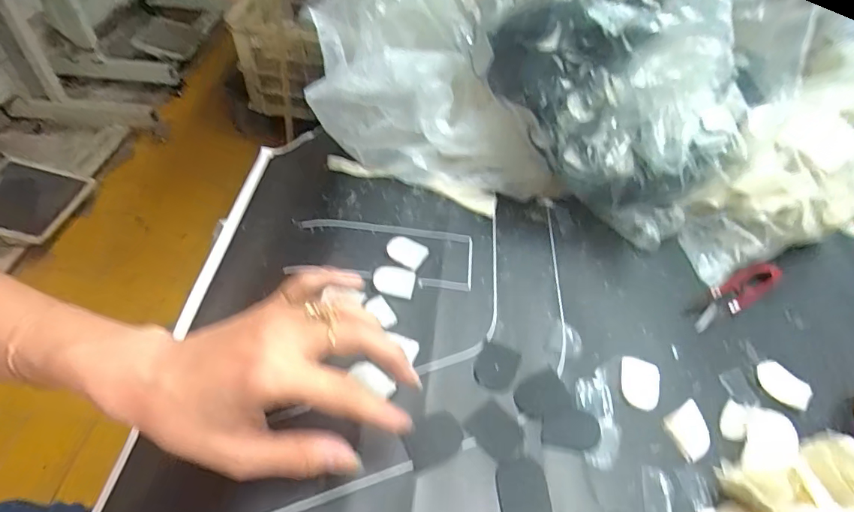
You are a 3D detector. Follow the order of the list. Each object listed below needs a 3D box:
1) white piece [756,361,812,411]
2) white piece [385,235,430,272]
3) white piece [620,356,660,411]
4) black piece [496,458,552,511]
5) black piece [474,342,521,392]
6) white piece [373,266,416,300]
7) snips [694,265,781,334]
[{"bbox_3d":[0.239,0.087,0.309,0.023,0.006,0.032,-35,59,-30],"label":"white piece"},{"bbox_3d":[-0.016,-0.004,0.368,0.033,0.004,0.026,29,52,20],"label":"white piece"},{"bbox_3d":[0.140,0.084,0.301,0.025,0.007,0.032,17,48,11],"label":"white piece"},{"bbox_3d":[0.053,0.128,0.254,0.028,0.004,0.031,0,48,-5],"label":"black piece"},{"bbox_3d":[0.047,0.074,0.307,0.027,0.004,0.033,20,49,13],"label":"black piece"},{"bbox_3d":[-0.025,0.019,0.348,0.030,0.005,0.025,10,47,4],"label":"white piece"},{"bbox_3d":[0.241,0.028,0.356,0.098,0.011,0.023,-21,52,-22],"label":"snips"}]

